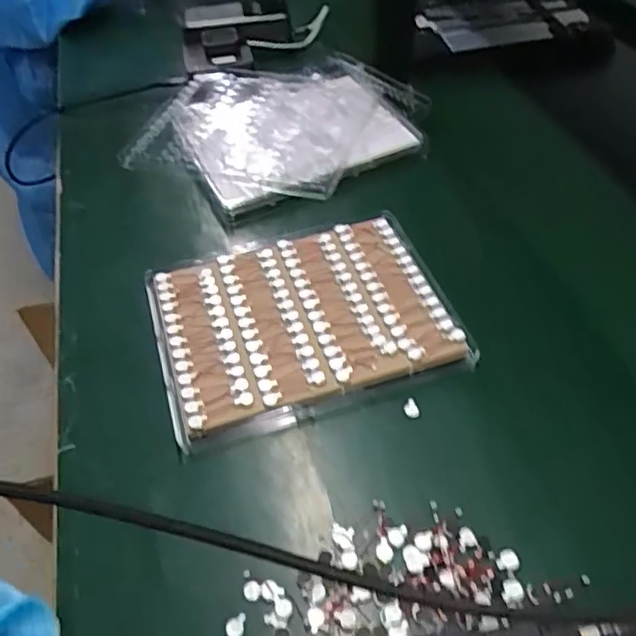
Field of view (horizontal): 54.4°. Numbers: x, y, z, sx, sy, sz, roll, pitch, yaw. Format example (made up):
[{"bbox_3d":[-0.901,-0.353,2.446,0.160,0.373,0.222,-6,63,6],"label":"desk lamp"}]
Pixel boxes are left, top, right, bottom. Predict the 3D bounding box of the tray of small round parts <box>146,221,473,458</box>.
[{"bbox_3d":[-0.013,0.001,0.464,0.208,0.023,0.158,-15,50,-9],"label":"tray of small round parts"}]

